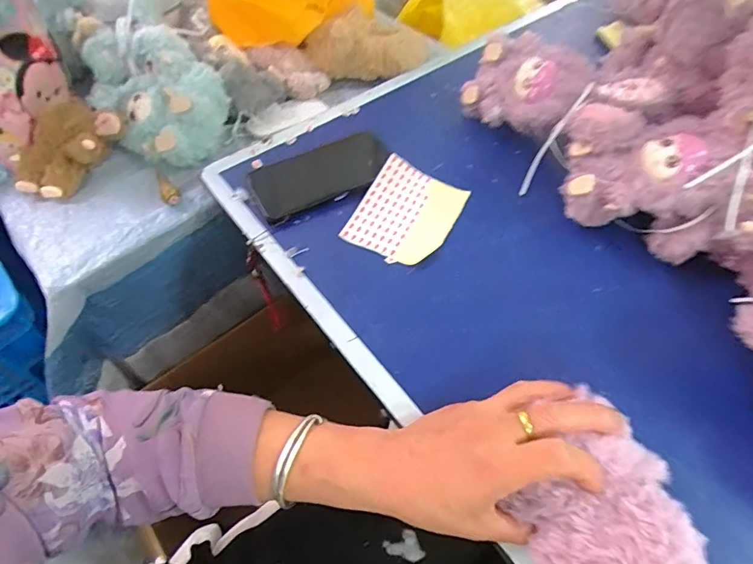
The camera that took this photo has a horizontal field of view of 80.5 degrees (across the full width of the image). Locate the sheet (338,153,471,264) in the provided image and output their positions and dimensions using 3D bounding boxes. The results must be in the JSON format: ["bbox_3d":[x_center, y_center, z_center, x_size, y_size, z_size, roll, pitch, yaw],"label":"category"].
[{"bbox_3d":[0.032,-0.077,0.478,0.099,0.017,0.121,26,61,17],"label":"sheet"}]

